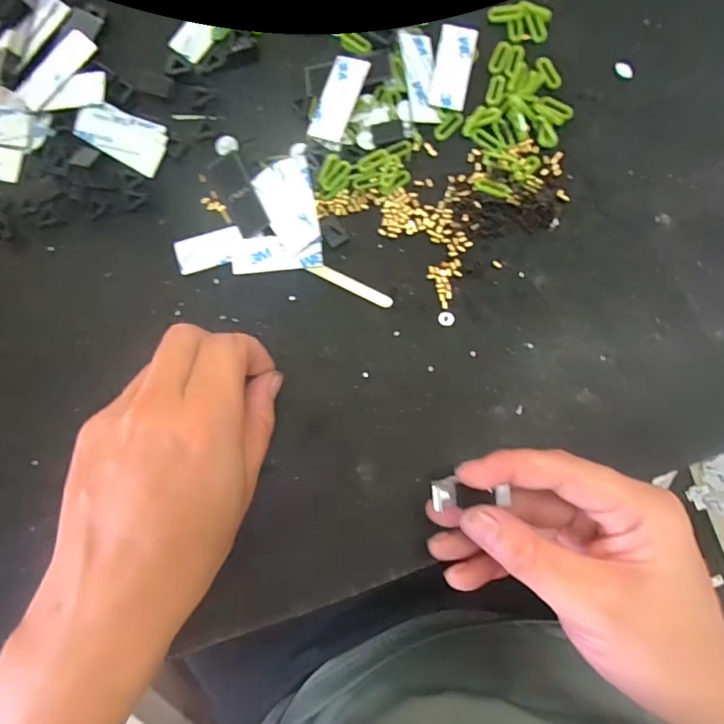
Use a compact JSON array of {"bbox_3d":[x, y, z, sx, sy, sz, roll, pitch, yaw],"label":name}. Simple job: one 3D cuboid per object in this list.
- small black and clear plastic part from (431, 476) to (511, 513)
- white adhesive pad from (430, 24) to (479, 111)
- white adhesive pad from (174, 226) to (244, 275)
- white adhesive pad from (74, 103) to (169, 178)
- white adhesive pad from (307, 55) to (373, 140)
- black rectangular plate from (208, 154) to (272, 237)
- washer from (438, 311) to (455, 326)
[{"bbox_3d":[0.054,0.066,0.227,0.038,0.009,0.013,4,87,11],"label":"small black and clear plastic part"},{"bbox_3d":[0.053,-0.170,0.264,0.021,0.004,0.049,10,87,1],"label":"white adhesive pad"},{"bbox_3d":[-0.088,-0.065,0.264,0.039,0.004,0.020,-15,87,0],"label":"white adhesive pad"},{"bbox_3d":[-0.138,-0.131,0.263,0.052,0.007,0.028,28,87,2],"label":"white adhesive pad"},{"bbox_3d":[-0.014,-0.151,0.262,0.021,0.004,0.050,21,88,10],"label":"white adhesive pad"},{"bbox_3d":[-0.071,-0.097,0.263,0.019,0.004,0.048,-26,87,-1],"label":"black rectangular plate"},{"bbox_3d":[0.048,-0.025,0.259,0.009,0.004,0.008,-7,87,0],"label":"washer"}]

